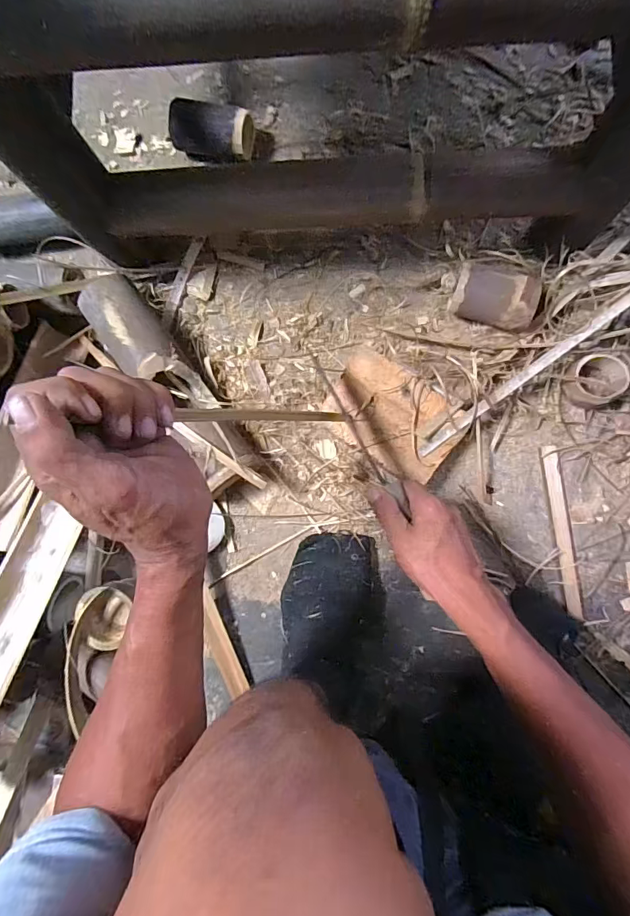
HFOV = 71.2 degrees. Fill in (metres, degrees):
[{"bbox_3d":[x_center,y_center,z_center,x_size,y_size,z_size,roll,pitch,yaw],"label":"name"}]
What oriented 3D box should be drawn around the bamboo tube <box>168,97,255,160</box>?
[{"bbox_3d":[-0.144,-0.448,0.606,0.109,0.048,0.057,11,86,6],"label":"bamboo tube"}]

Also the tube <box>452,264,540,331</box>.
[{"bbox_3d":[0.224,-0.198,0.552,0.103,0.049,0.064,15,86,6],"label":"tube"}]

